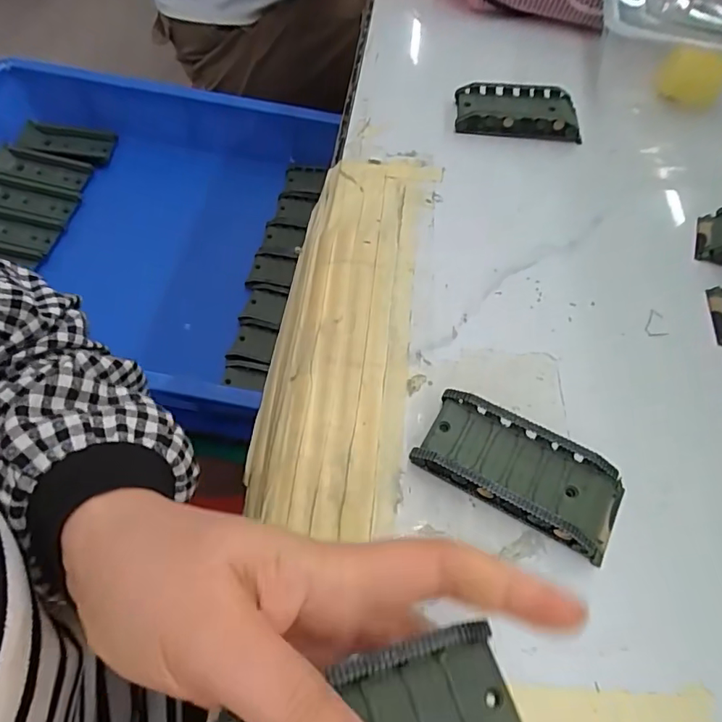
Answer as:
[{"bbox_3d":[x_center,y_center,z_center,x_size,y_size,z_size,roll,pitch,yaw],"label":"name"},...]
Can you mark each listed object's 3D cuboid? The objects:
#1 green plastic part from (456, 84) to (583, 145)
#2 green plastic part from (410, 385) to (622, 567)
[{"bbox_3d":[0.122,-0.195,0.404,0.093,0.022,0.044,8,59,3],"label":"green plastic part"},{"bbox_3d":[0.078,0.054,0.250,0.095,0.019,0.047,26,61,14],"label":"green plastic part"}]

